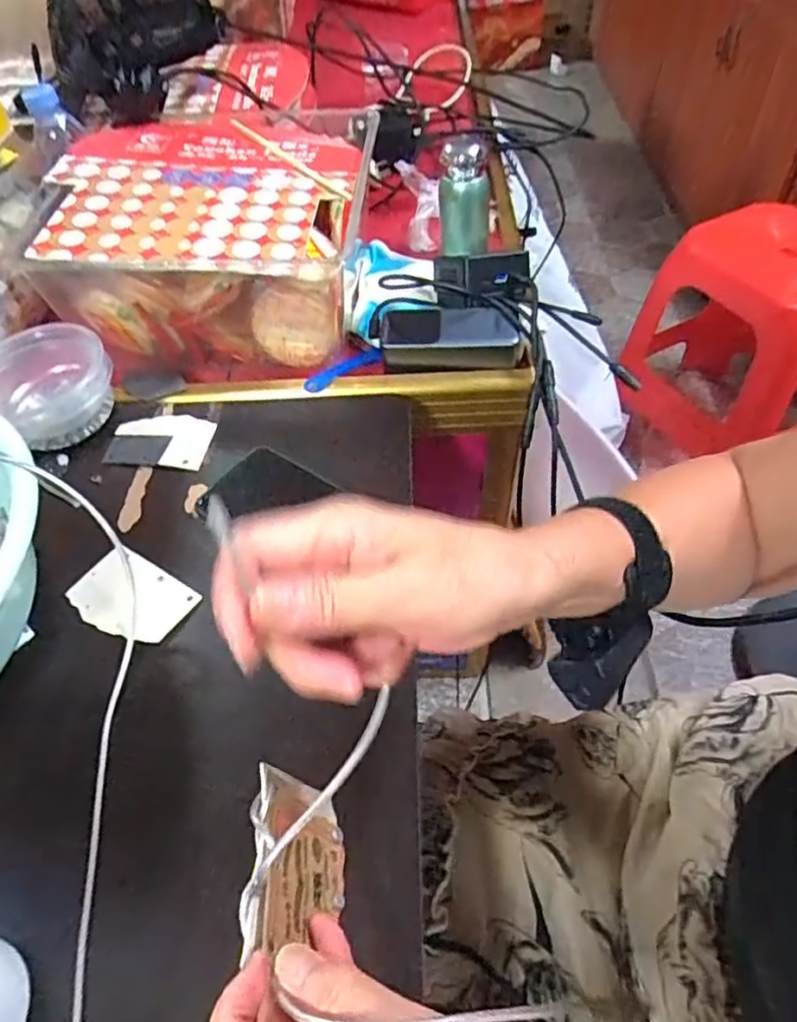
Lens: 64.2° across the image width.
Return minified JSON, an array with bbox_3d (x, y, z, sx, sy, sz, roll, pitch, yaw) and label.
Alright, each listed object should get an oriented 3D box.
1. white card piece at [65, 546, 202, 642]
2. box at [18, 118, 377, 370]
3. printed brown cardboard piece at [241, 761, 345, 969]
[{"bbox_3d":[-0.188,0.059,0.444,0.086,0.005,0.054,25,62,20],"label":"white card piece"},{"bbox_3d":[-0.180,-0.271,0.647,0.299,0.134,0.271,3,53,6],"label":"box"},{"bbox_3d":[-0.045,0.158,0.292,0.011,0.055,0.074,-32,39,16],"label":"printed brown cardboard piece"}]

